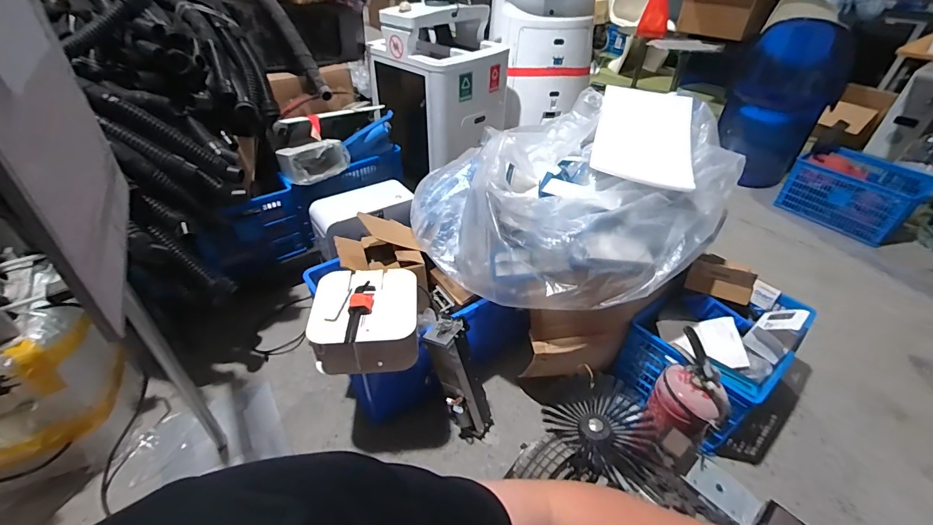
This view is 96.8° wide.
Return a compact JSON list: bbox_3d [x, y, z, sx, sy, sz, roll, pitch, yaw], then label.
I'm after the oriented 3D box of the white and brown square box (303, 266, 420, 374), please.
[{"bbox_3d":[-0.239,0.140,1.012,0.232,0.145,0.227,-3,39,-5],"label":"white and brown square box"}]

